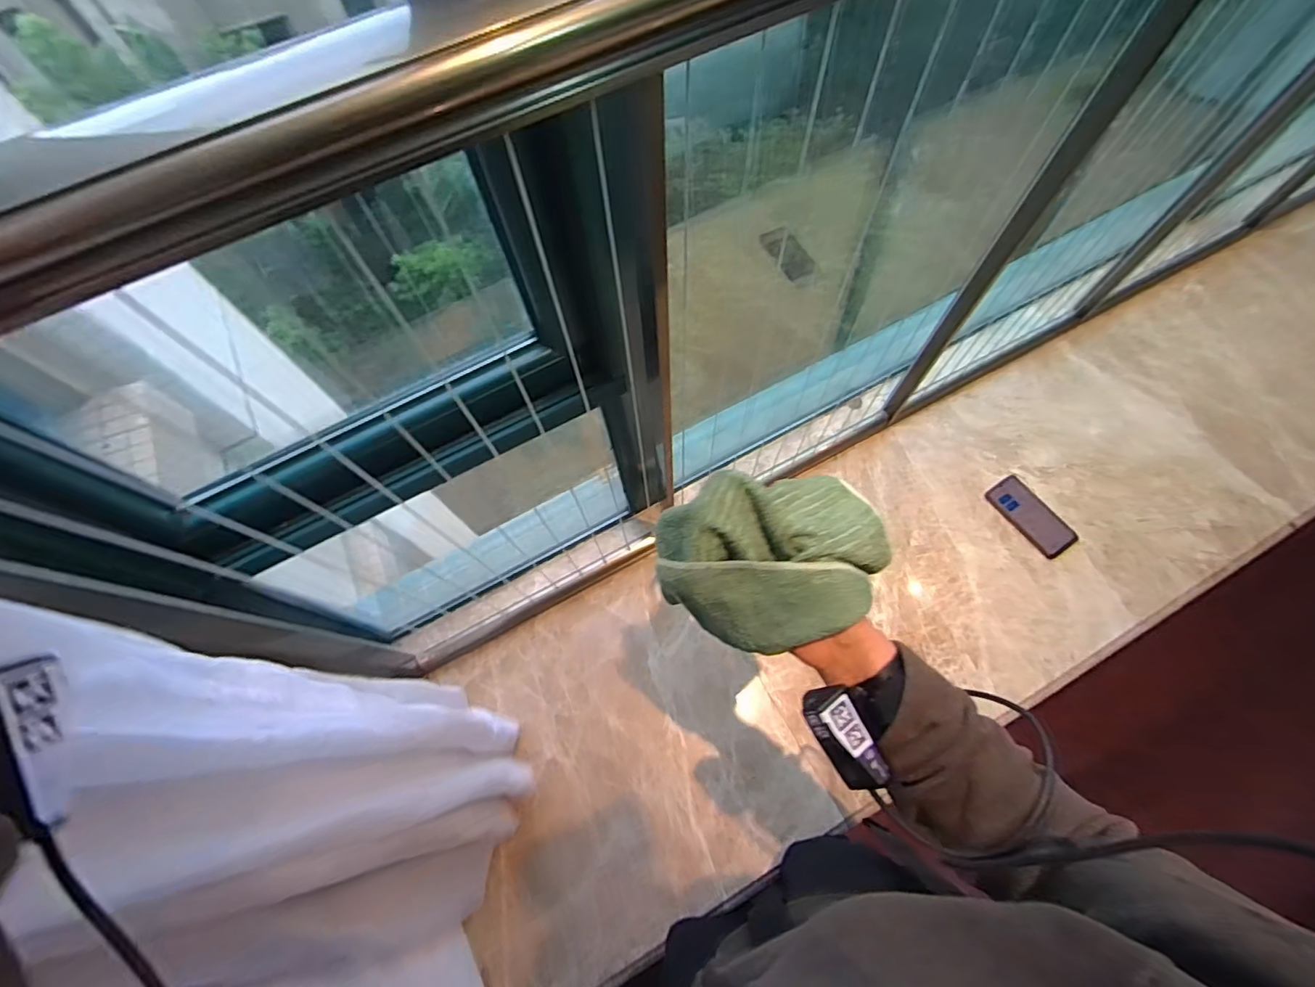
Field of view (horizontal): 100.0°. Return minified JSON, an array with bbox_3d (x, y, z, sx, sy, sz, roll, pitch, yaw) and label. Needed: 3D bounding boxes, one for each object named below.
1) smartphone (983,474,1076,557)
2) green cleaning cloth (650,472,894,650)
[{"bbox_3d":[0.713,0.043,1.054,0.083,0.015,0.162,-33,74,-11],"label":"smartphone"},{"bbox_3d":[0.085,0.061,0.443,0.169,0.116,0.123,1,66,3],"label":"green cleaning cloth"}]

